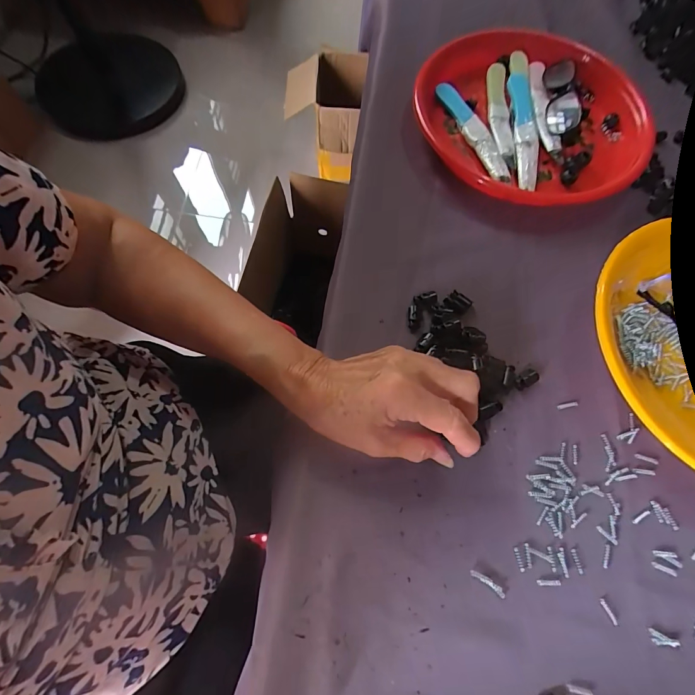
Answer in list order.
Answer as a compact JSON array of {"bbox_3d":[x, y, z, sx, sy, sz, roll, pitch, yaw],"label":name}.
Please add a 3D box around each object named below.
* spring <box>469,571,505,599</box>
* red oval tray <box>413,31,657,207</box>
[{"bbox_3d":[0.100,0.166,0.249,0.026,0.004,0.006,34,72,10],"label":"spring"},{"bbox_3d":[0.202,-0.261,0.391,0.235,0.040,0.254,-30,74,-12],"label":"red oval tray"}]

